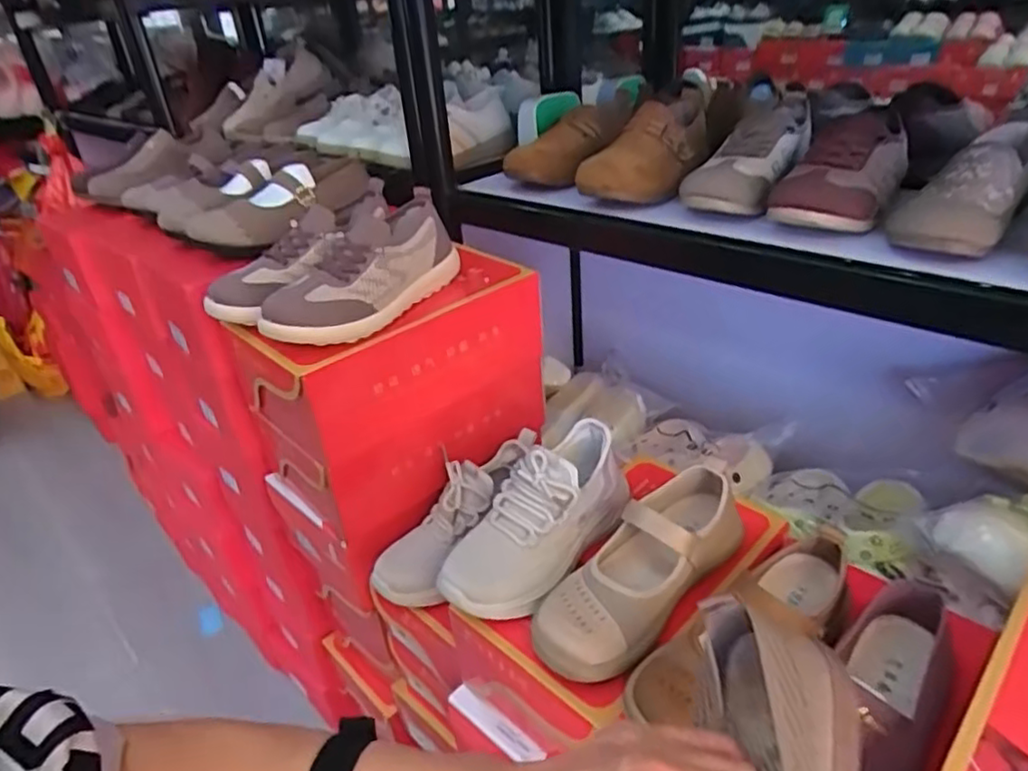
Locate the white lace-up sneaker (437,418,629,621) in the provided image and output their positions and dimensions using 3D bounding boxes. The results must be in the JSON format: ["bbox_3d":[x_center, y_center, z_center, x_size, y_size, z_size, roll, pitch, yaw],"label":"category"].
[{"bbox_3d":[0.023,0.122,0.634,0.081,0.103,0.216,17,38,33],"label":"white lace-up sneaker"}]

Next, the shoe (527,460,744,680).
[{"bbox_3d":[0.116,0.157,0.591,0.085,0.077,0.237,24,41,39],"label":"shoe"}]

